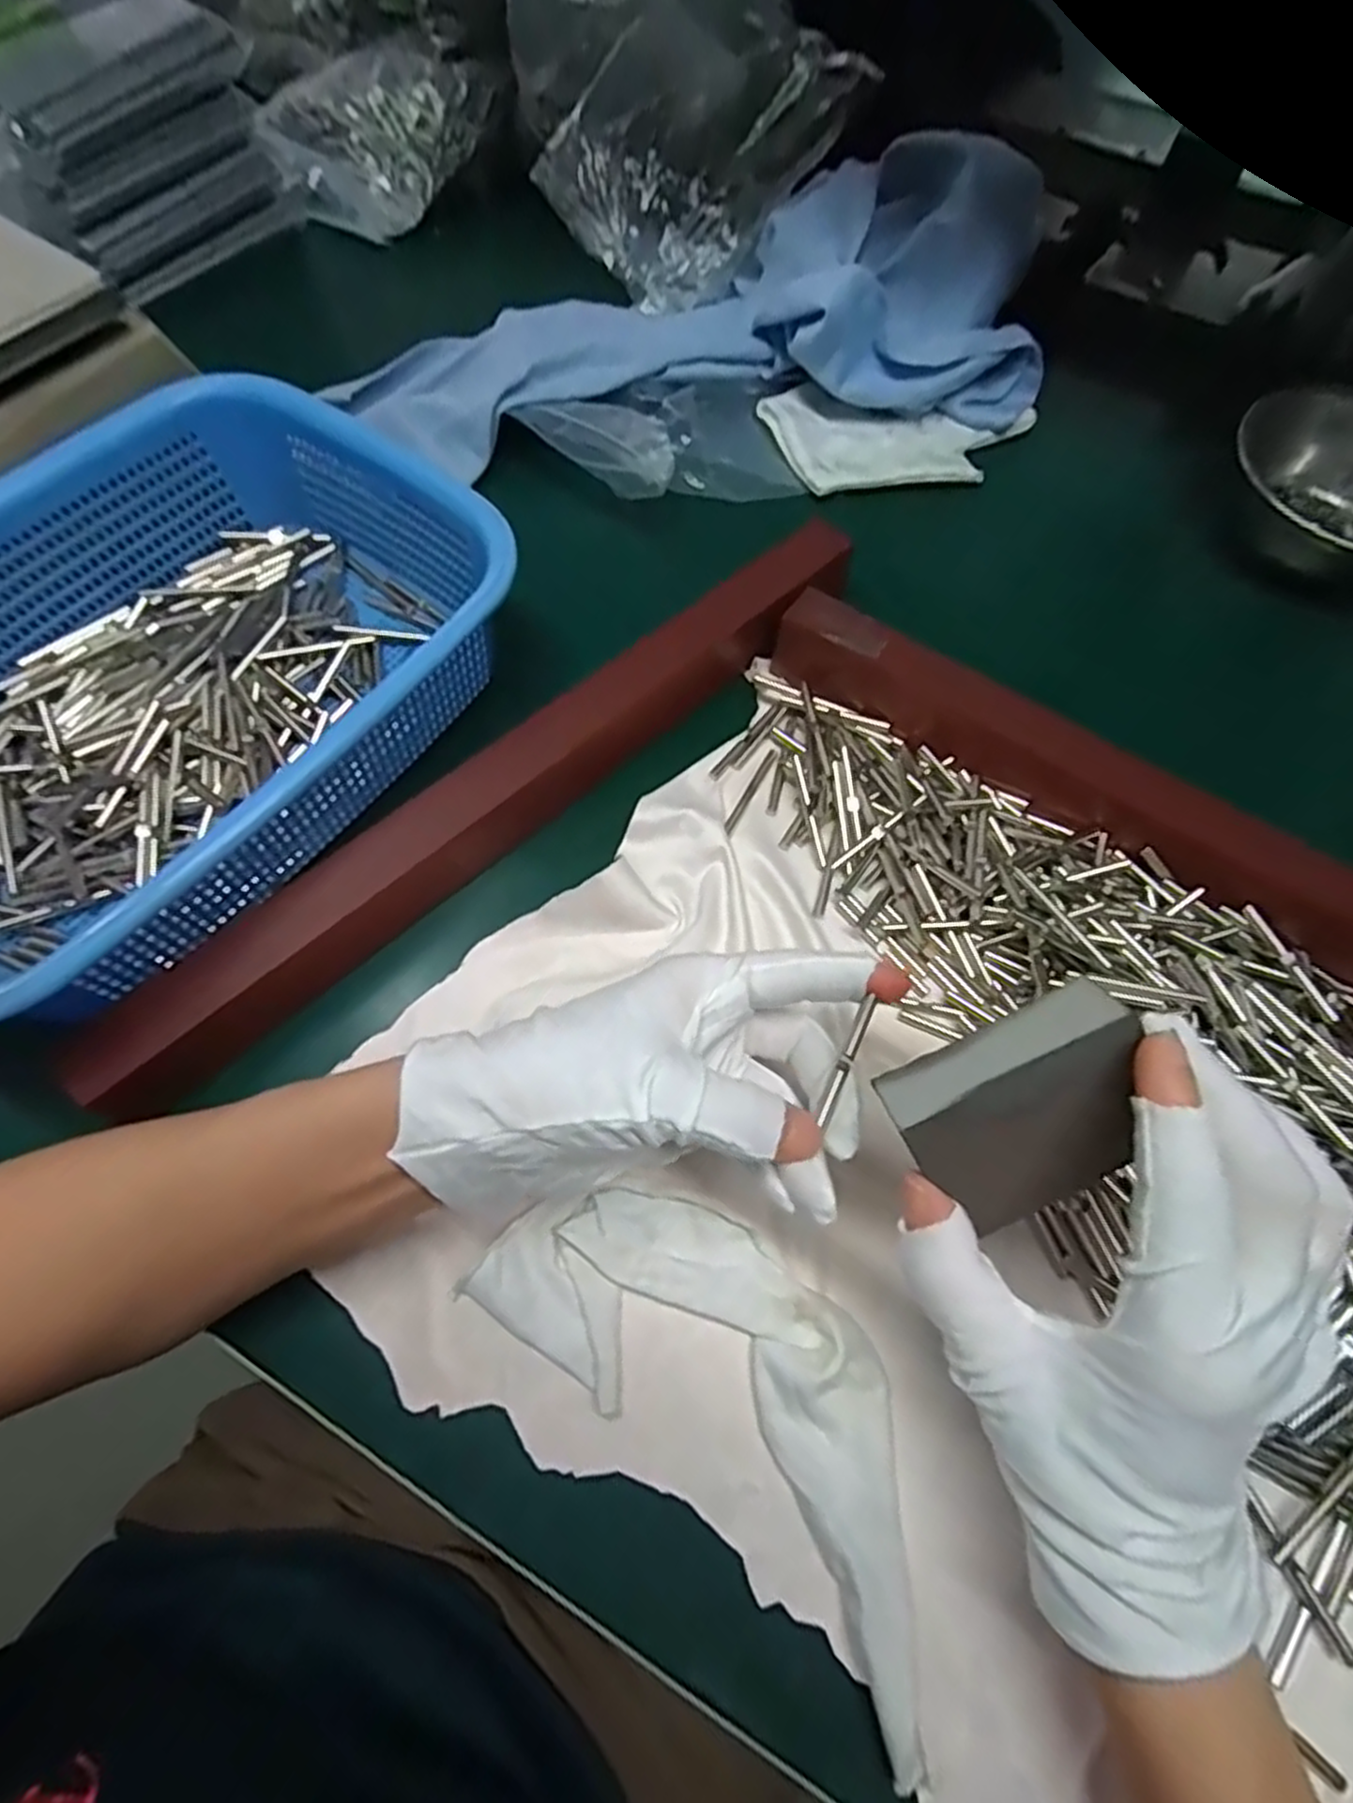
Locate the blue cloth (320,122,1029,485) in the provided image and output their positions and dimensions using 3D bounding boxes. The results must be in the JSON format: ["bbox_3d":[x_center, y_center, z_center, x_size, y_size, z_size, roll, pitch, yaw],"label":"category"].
[{"bbox_3d":[0.011,-0.348,0.435,0.404,0.090,0.134,-8,69,-6],"label":"blue cloth"}]

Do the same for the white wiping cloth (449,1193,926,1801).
[{"bbox_3d":[0.020,0.161,0.249,0.178,0.014,0.076,39,72,12],"label":"white wiping cloth"}]

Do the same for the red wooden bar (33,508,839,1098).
[{"bbox_3d":[-0.064,-0.054,0.323,0.381,0.039,0.030,-41,75,-16],"label":"red wooden bar"}]

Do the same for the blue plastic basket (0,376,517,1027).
[{"bbox_3d":[-0.211,-0.094,0.317,0.201,0.080,0.262,35,71,11],"label":"blue plastic basket"}]

